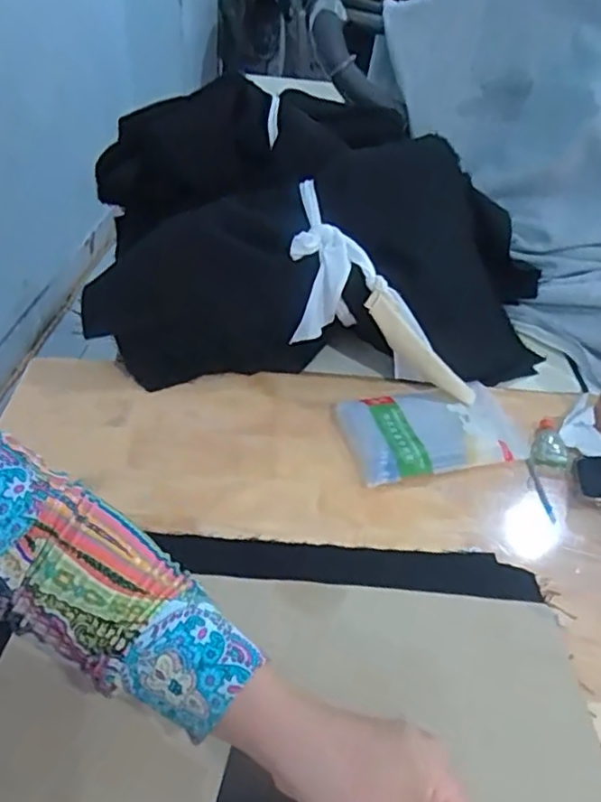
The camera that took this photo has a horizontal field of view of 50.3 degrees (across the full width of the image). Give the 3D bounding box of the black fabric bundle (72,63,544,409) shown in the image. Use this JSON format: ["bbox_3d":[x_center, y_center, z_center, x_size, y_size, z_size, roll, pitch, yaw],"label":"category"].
[{"bbox_3d":[0.020,-0.213,0.784,0.494,0.186,0.444,-3,43,-11],"label":"black fabric bundle"}]

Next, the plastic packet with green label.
[{"bbox_3d":[0.132,0.030,0.646,0.175,0.019,0.105,-7,44,-15],"label":"plastic packet with green label"}]

